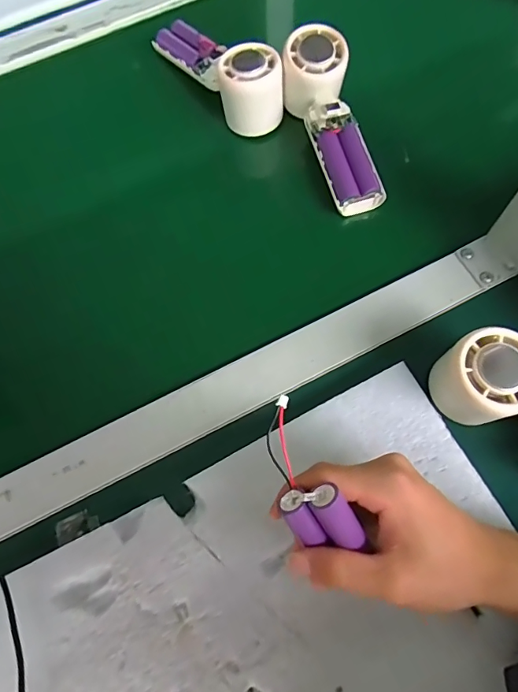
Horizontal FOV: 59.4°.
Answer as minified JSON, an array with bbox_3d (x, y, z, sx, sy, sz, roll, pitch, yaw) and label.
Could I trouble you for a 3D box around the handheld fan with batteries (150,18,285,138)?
[{"bbox_3d":[-0.040,-0.270,0.429,0.051,0.050,0.155,-37,72,-11],"label":"handheld fan with batteries"}]

